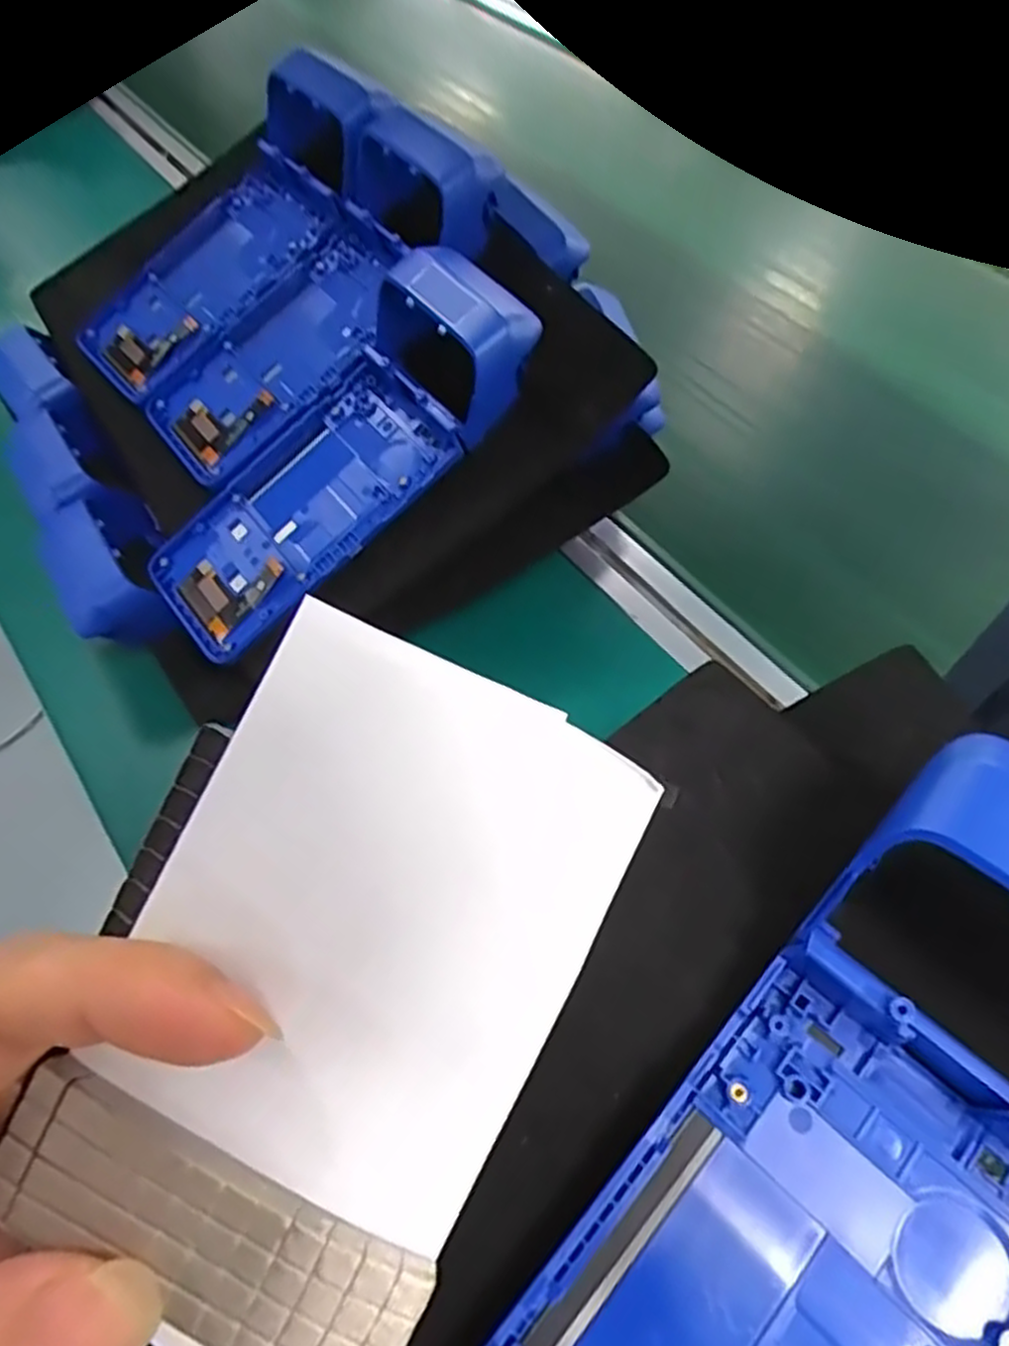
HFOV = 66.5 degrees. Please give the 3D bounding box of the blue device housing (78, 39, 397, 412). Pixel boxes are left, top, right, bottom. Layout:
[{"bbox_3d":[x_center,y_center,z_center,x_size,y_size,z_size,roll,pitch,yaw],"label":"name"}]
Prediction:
[{"bbox_3d":[-0.159,-0.253,0.438,0.216,0.042,0.099,-45,64,8],"label":"blue device housing"}]

